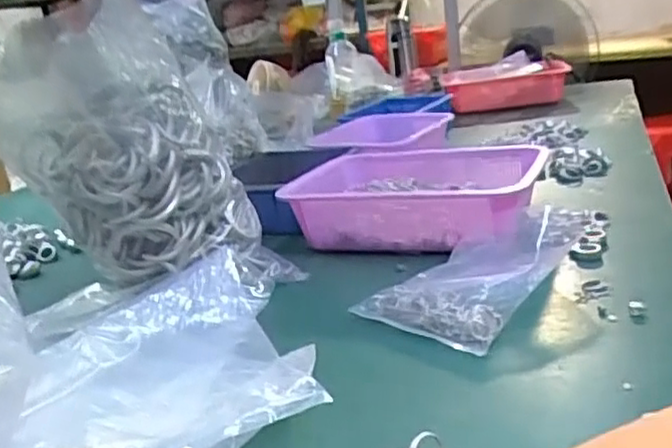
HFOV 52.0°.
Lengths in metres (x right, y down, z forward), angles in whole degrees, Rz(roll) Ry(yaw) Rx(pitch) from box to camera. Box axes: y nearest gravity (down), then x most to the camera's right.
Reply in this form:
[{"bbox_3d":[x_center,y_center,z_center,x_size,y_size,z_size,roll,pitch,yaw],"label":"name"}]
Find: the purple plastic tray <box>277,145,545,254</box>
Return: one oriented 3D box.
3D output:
[{"bbox_3d":[0.117,-0.038,0.895,0.305,0.085,0.258,3,19,29],"label":"purple plastic tray"}]

